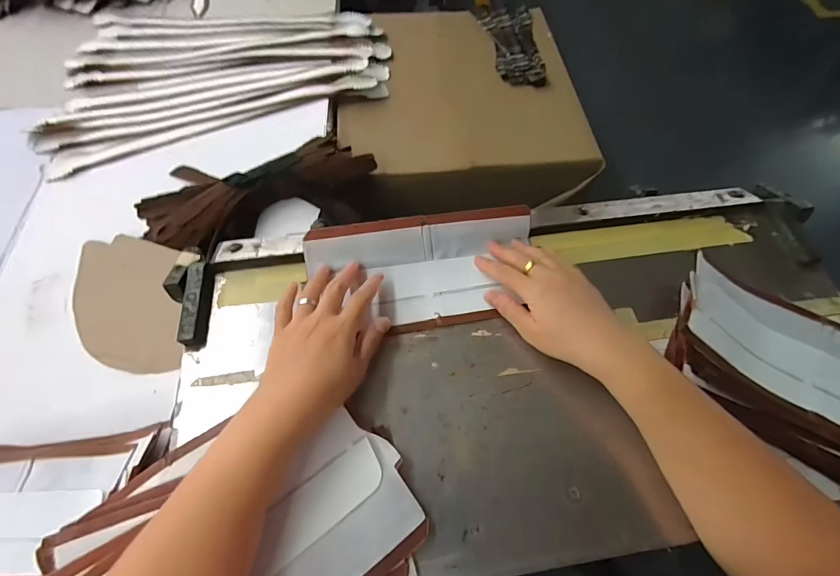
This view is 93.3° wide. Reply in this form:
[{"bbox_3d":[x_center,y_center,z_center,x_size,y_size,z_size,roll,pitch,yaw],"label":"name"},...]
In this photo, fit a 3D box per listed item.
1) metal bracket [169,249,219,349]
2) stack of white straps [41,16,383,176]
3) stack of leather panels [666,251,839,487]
[{"bbox_3d":[-0.216,0.015,0.370,0.038,0.020,0.082,-3,64,-2],"label":"metal bracket"},{"bbox_3d":[-0.367,-0.430,0.739,0.599,0.031,0.399,-16,65,-8],"label":"stack of white straps"},{"bbox_3d":[0.337,0.072,0.325,0.255,0.048,0.143,34,68,15],"label":"stack of leather panels"}]

